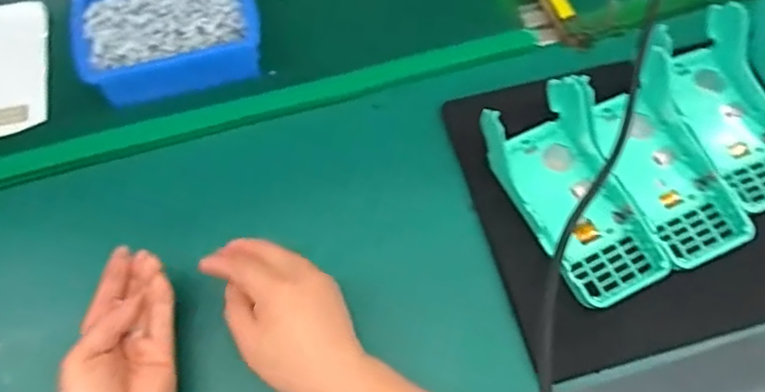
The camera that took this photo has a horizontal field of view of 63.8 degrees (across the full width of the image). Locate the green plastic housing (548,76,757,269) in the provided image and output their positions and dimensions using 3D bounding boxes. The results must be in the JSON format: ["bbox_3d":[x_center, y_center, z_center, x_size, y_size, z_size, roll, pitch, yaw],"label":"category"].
[{"bbox_3d":[0.215,-0.030,0.489,0.080,0.052,0.174,-27,68,-9],"label":"green plastic housing"}]

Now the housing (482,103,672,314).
[{"bbox_3d":[0.150,0.003,0.484,0.078,0.051,0.163,-27,68,-9],"label":"housing"}]

